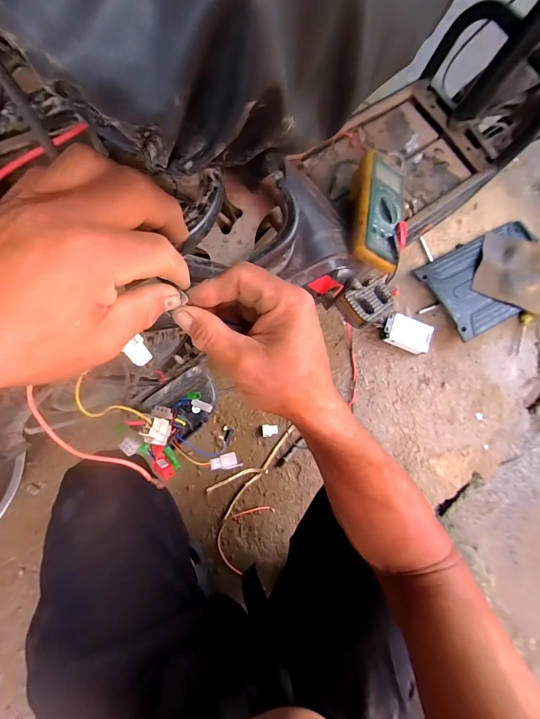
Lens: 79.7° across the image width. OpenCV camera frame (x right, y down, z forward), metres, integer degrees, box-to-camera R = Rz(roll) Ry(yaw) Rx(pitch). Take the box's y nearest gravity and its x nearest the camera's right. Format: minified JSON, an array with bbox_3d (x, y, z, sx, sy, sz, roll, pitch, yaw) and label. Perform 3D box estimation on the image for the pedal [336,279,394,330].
[{"bbox_3d":[0.143,-0.082,0.477,0.082,0.030,0.056,-33,84,-32],"label":"pedal"}]

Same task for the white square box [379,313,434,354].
[{"bbox_3d":[0.335,-0.064,0.799,0.118,0.044,0.066,21,79,3],"label":"white square box"}]

